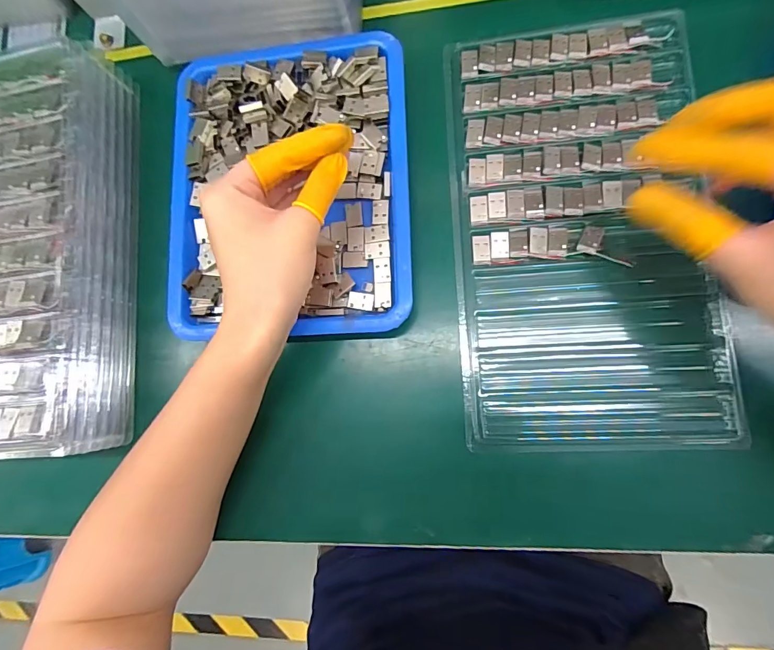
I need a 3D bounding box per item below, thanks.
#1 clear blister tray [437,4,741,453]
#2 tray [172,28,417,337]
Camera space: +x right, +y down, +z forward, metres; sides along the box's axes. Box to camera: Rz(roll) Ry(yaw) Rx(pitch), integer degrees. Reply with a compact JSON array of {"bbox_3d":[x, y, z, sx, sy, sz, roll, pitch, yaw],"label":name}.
[{"bbox_3d":[0.125,-0.065,0.277,0.156,0.020,0.285,-3,82,9],"label":"clear blister tray"},{"bbox_3d":[-0.069,-0.100,0.300,0.170,0.024,0.211,-3,82,9],"label":"tray"}]

